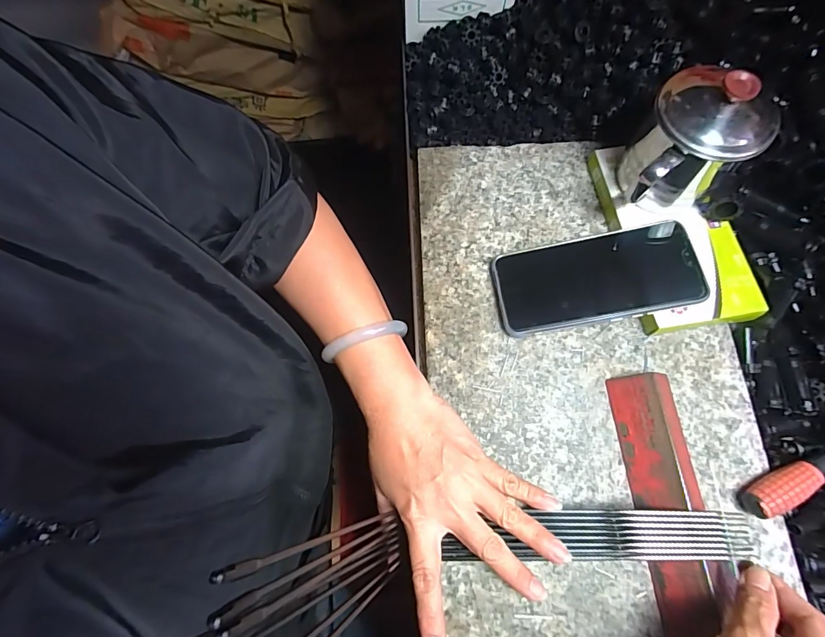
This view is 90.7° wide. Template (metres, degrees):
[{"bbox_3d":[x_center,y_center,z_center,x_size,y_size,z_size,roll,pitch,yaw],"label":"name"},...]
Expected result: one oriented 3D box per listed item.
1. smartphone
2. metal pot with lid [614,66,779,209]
[{"bbox_3d":[0.150,-0.034,0.337,0.156,0.007,0.075,-10,66,9],"label":"smartphone"},{"bbox_3d":[0.207,-0.129,0.314,0.076,0.100,0.085,40,78,12],"label":"metal pot with lid"}]

